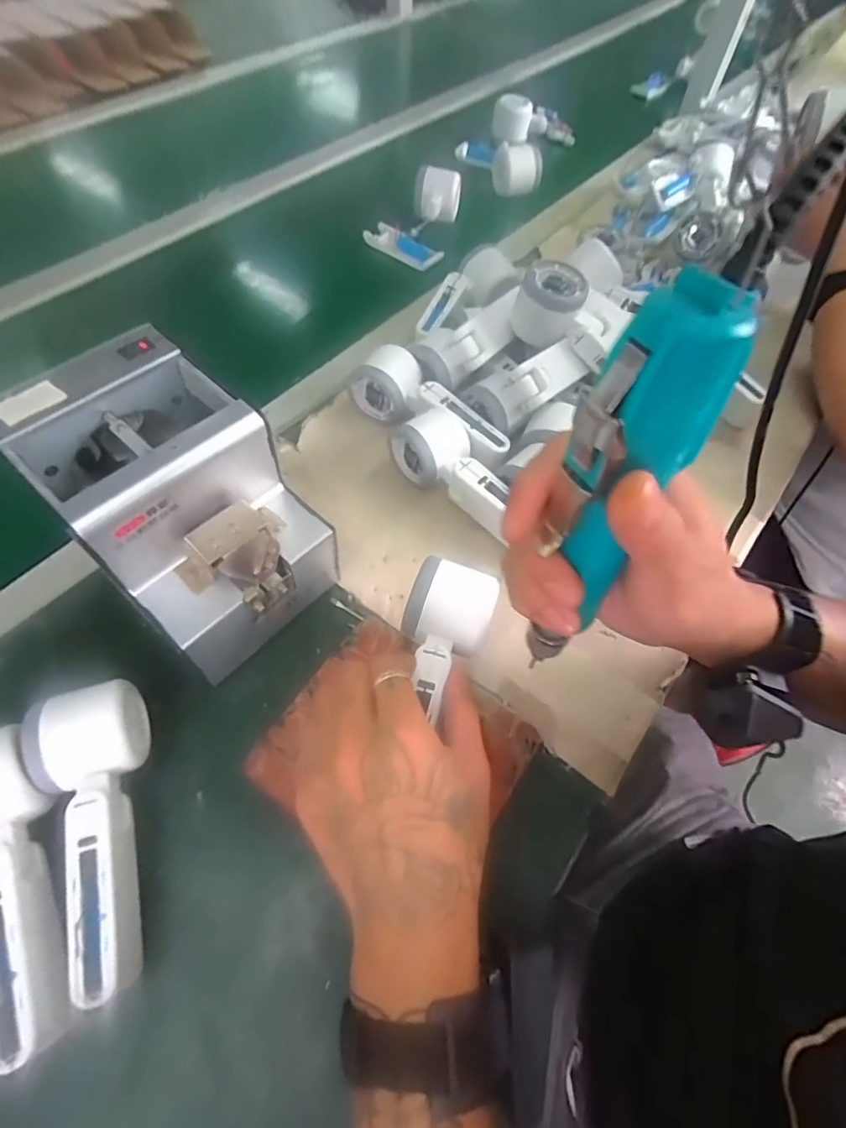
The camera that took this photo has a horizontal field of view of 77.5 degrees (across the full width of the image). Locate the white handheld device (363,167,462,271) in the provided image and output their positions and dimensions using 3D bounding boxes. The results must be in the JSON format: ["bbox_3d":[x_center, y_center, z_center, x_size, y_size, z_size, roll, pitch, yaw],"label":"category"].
[{"bbox_3d":[0.003,-0.458,0.689,0.110,0.067,0.133,32,63,13],"label":"white handheld device"}]

